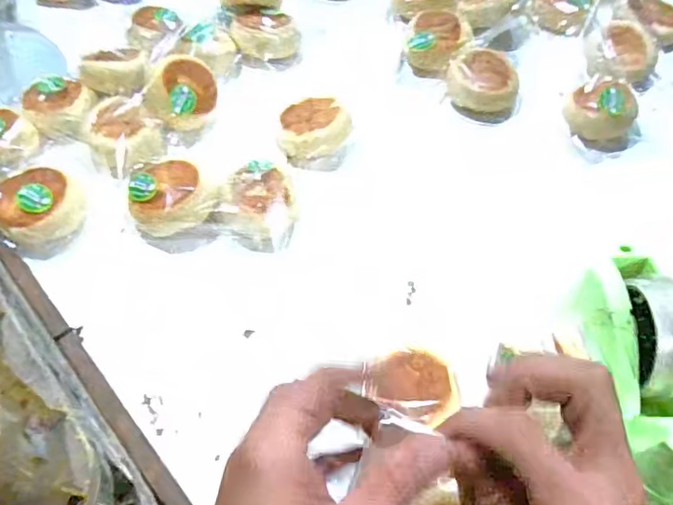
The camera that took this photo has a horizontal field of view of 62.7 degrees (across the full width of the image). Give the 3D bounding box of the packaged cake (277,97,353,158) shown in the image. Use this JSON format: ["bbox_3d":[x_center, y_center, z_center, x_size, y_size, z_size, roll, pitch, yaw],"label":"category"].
[{"bbox_3d":[-0.025,-0.139,0.640,0.088,0.049,0.069,0,54,0],"label":"packaged cake"}]

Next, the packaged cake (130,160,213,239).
[{"bbox_3d":[-0.170,-0.054,0.581,0.083,0.053,0.076,0,54,0],"label":"packaged cake"}]

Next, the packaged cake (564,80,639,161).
[{"bbox_3d":[0.314,-0.160,0.656,0.094,0.047,0.091,29,60,20],"label":"packaged cake"}]

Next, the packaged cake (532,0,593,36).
[{"bbox_3d":[0.324,-0.354,0.796,0.083,0.034,0.094,20,57,14],"label":"packaged cake"}]

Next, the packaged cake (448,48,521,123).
[{"bbox_3d":[0.184,-0.211,0.703,0.079,0.052,0.081,0,54,0],"label":"packaged cake"}]

